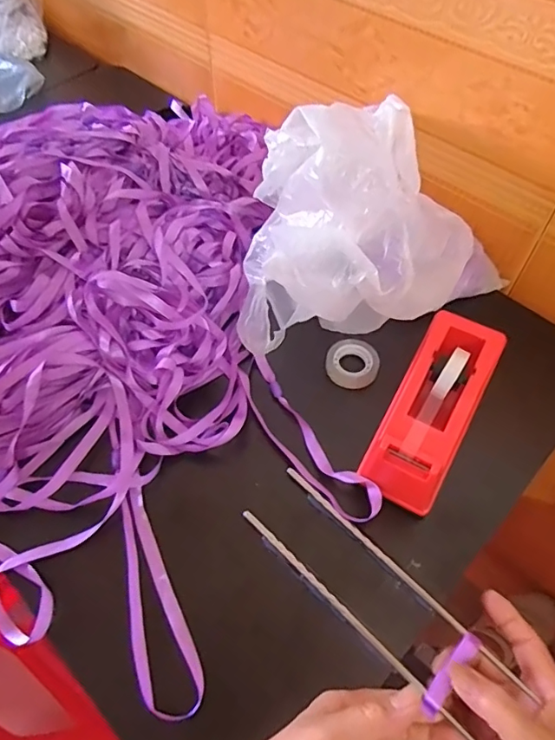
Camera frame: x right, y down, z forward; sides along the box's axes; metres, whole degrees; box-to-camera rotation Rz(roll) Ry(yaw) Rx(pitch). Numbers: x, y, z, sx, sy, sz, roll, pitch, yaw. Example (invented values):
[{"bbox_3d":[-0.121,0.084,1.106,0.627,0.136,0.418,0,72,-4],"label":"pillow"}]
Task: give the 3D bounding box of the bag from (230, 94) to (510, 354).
[{"bbox_3d":[0.083,-0.110,0.414,0.248,0.179,0.140,-27,60,-17],"label":"bag"}]

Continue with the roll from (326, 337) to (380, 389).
[{"bbox_3d":[0.069,-0.006,0.473,0.047,0.019,0.042,10,57,7],"label":"roll"}]

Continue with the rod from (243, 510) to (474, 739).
[{"bbox_3d":[0.053,0.173,0.353,0.213,0.006,0.006,40,66,20],"label":"rod"}]

